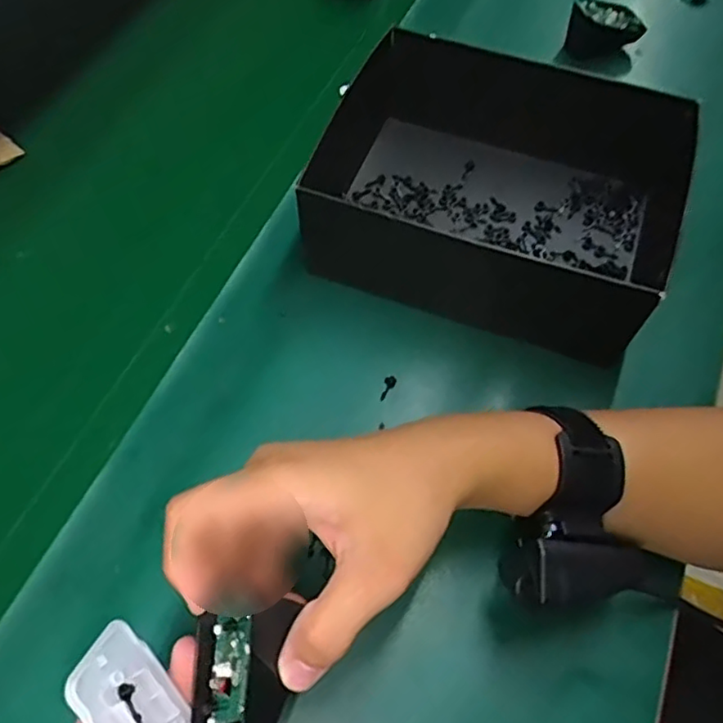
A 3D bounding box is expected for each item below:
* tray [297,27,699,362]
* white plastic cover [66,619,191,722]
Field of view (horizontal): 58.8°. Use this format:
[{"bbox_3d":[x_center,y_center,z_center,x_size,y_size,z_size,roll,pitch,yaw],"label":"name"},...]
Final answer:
[{"bbox_3d":[0.093,-0.118,0.466,0.241,0.099,0.195,22,62,10],"label":"tray"},{"bbox_3d":[-0.087,0.140,0.256,0.005,0.041,0.066,-31,100,16],"label":"white plastic cover"}]

